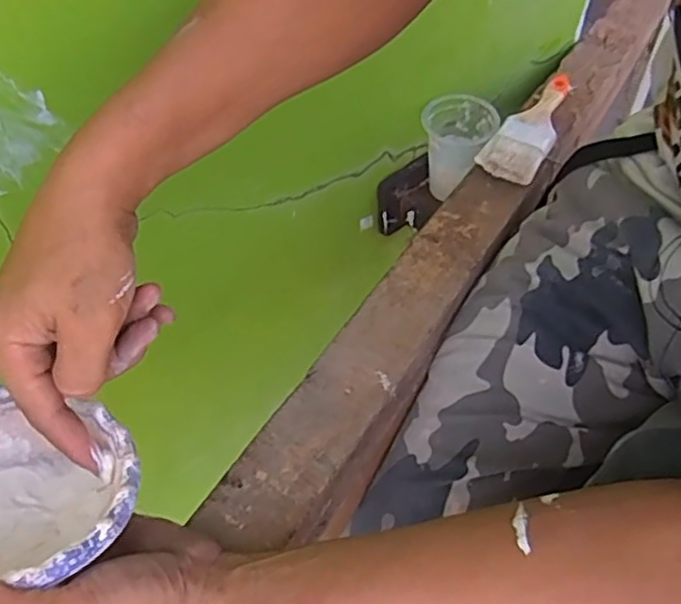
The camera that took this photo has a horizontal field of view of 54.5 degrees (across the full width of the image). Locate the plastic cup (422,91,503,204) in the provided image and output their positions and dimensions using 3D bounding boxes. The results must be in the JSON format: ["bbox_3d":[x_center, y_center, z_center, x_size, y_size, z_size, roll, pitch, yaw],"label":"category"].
[{"bbox_3d":[0.116,-0.156,0.659,0.069,0.080,0.068,-1,54,2],"label":"plastic cup"}]

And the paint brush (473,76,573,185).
[{"bbox_3d":[0.186,-0.170,0.621,0.051,0.026,0.171,27,59,20],"label":"paint brush"}]

